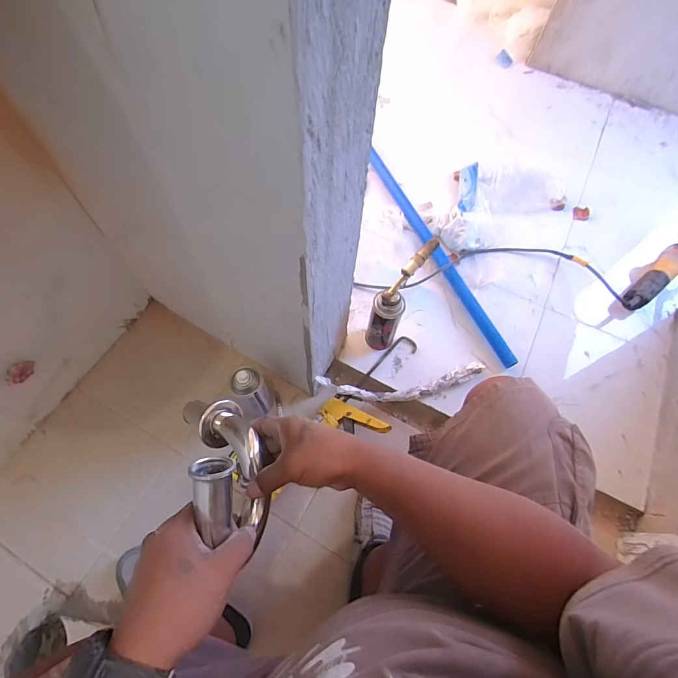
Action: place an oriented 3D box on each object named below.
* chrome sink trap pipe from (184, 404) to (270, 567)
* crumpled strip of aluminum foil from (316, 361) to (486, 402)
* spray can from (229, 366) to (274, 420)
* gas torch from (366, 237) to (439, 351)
[{"bbox_3d":[-0.112,0.148,0.412,0.061,0.172,0.119,-17,105,-10],"label":"chrome sink trap pipe"},{"bbox_3d":[0.146,0.096,0.815,0.366,0.070,0.061,-8,65,-6],"label":"crumpled strip of aluminum foil"},{"bbox_3d":[-0.174,0.114,0.769,0.056,0.182,0.058,1,64,-2],"label":"spray can"},{"bbox_3d":[0.119,-0.086,0.794,0.061,0.247,0.141,29,67,11],"label":"gas torch"}]

